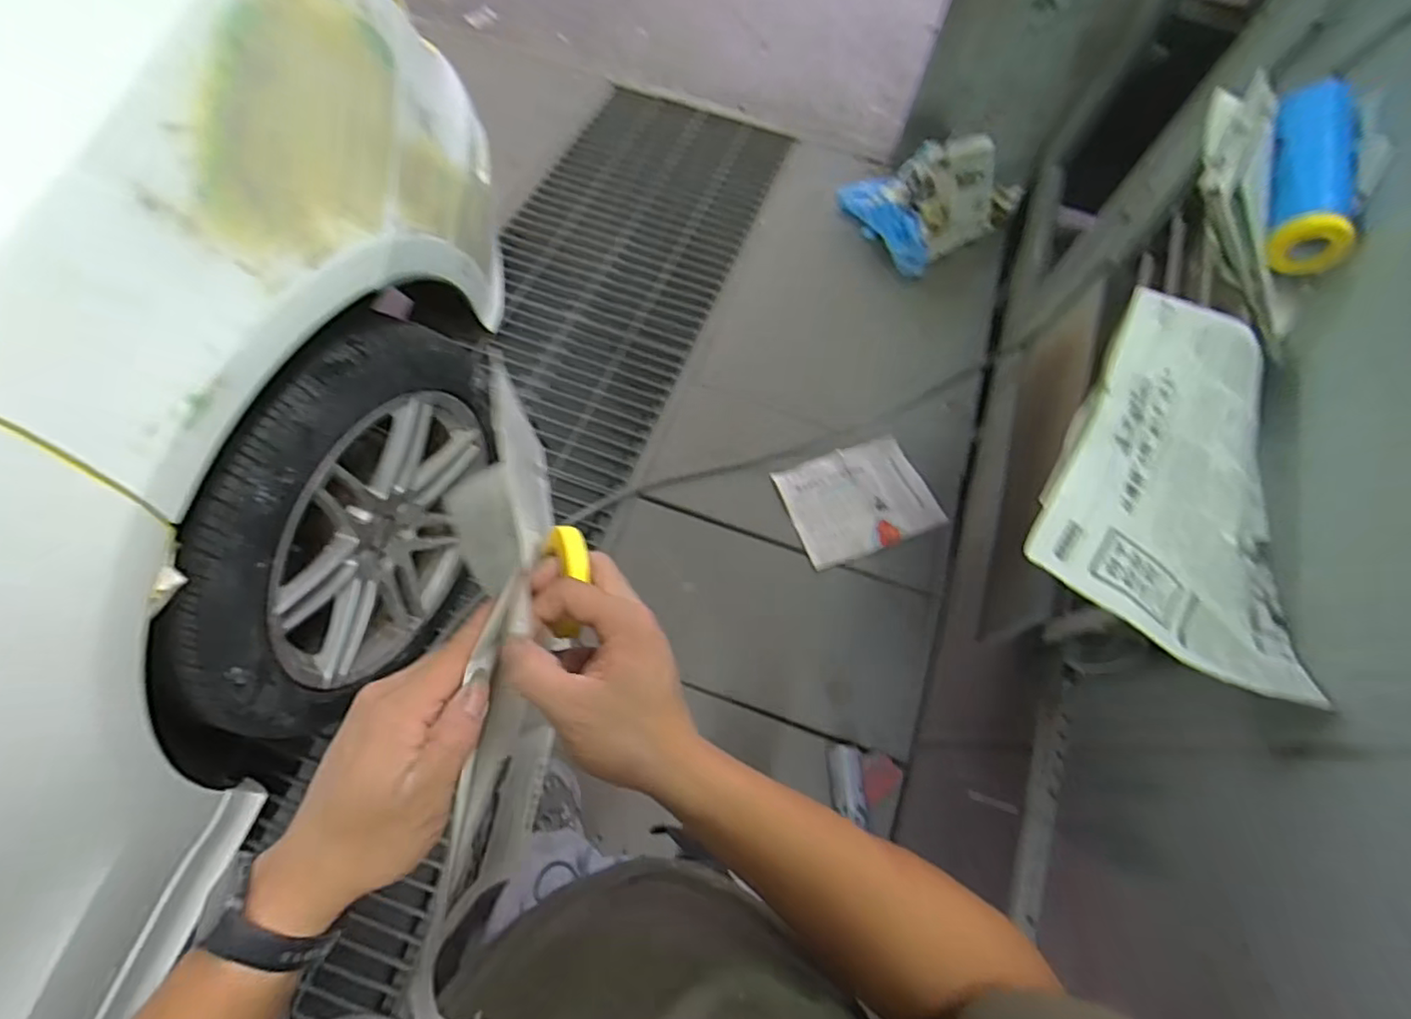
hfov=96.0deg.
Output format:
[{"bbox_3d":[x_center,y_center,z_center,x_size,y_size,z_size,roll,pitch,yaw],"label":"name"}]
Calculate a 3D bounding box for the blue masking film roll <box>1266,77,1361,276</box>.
[{"bbox_3d":[0.634,-0.358,0.671,0.076,0.069,0.212,12,70,0],"label":"blue masking film roll"}]

